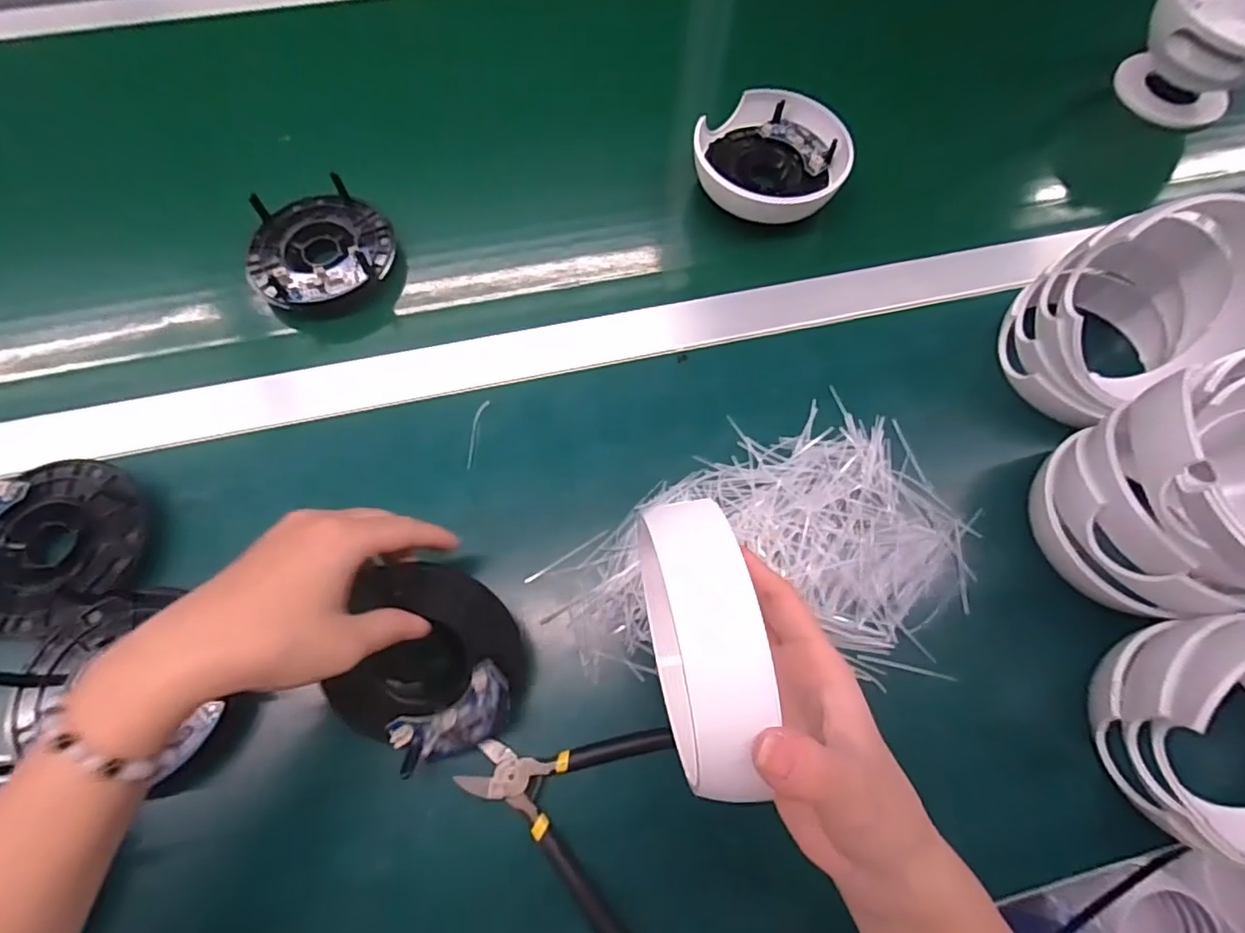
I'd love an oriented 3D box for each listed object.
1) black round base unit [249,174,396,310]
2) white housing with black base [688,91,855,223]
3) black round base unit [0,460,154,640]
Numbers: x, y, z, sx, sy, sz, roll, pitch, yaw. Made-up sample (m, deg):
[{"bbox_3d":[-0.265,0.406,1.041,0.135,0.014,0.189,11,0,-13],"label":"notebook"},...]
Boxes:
[{"bbox_3d":[-0.219,-0.155,0.428,0.100,0.049,0.101,1,68,-1],"label":"black round base unit"},{"bbox_3d":[0.113,-0.234,0.450,0.109,0.033,0.114,1,68,-1],"label":"white housing with black base"},{"bbox_3d":[-0.320,0.042,0.325,0.098,0.017,0.097,1,68,-1],"label":"black round base unit"}]

